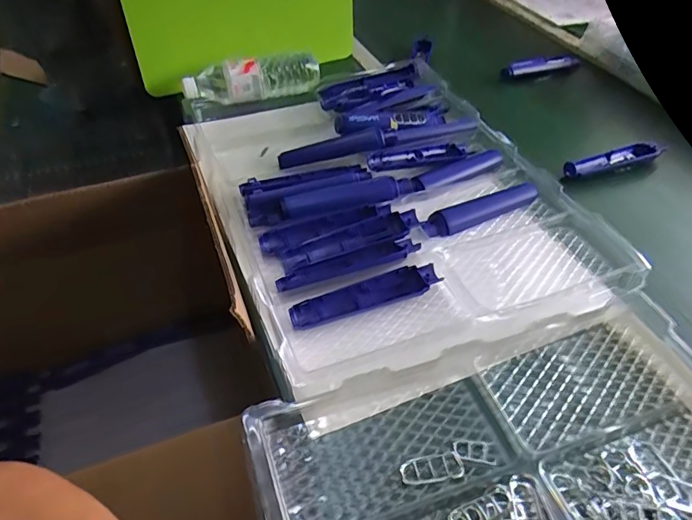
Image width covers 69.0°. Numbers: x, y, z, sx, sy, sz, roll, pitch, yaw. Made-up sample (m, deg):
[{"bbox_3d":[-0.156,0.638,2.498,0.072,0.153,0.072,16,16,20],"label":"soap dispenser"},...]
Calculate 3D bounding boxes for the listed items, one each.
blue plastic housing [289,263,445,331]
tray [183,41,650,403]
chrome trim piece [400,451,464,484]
[{"bbox_3d":[0.022,0.037,0.531,0.165,0.013,0.035,-18,49,-18],"label":"blue plastic housing"},{"bbox_3d":[0.048,-0.092,0.682,0.451,0.066,0.554,-13,48,-14],"label":"tray"},{"bbox_3d":[0.071,0.173,0.416,0.052,0.007,0.021,-8,47,-9],"label":"chrome trim piece"}]

